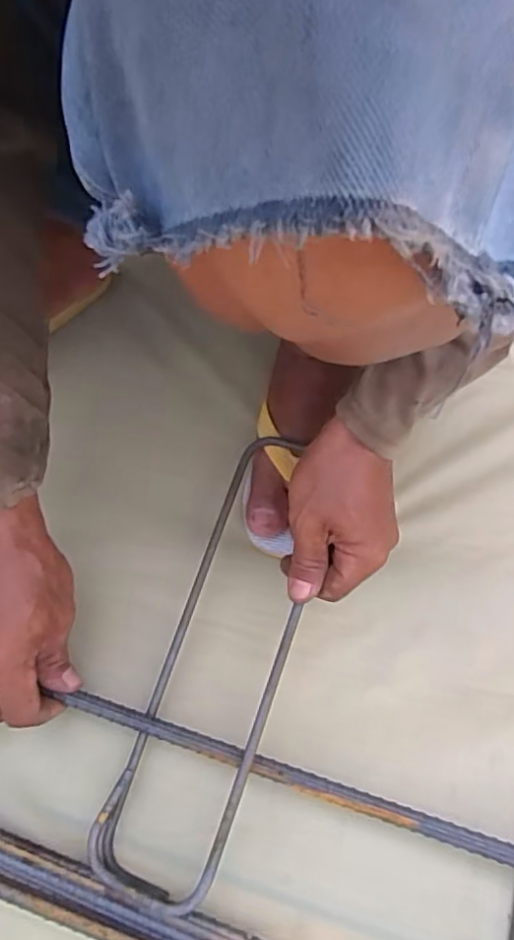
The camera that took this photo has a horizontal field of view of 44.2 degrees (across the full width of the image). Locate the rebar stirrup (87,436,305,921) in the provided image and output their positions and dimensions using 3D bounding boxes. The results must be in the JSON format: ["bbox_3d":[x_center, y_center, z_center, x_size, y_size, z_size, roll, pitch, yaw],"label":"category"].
[{"bbox_3d":[-0.023,0.114,0.426,0.091,0.021,0.307,10,64,20],"label":"rebar stirrup"}]

